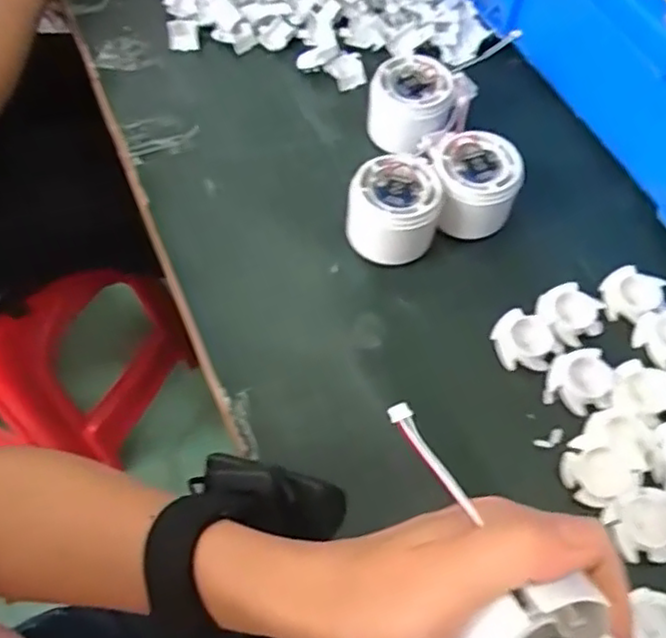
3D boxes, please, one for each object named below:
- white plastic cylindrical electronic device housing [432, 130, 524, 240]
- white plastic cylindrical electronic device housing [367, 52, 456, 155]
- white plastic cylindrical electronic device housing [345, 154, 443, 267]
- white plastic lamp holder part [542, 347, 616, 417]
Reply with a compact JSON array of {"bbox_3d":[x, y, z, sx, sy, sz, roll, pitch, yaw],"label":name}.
[{"bbox_3d":[0.099,-0.091,0.466,0.056,0.045,0.056,0,60,0],"label":"white plastic cylindrical electronic device housing"},{"bbox_3d":[0.058,-0.160,0.506,0.061,0.042,0.060,0,60,0],"label":"white plastic cylindrical electronic device housing"},{"bbox_3d":[0.042,-0.072,0.455,0.058,0.046,0.061,0,60,0],"label":"white plastic cylindrical electronic device housing"},{"bbox_3d":[0.154,0.038,0.420,0.039,0.011,0.043,15,62,9],"label":"white plastic lamp holder part"}]

